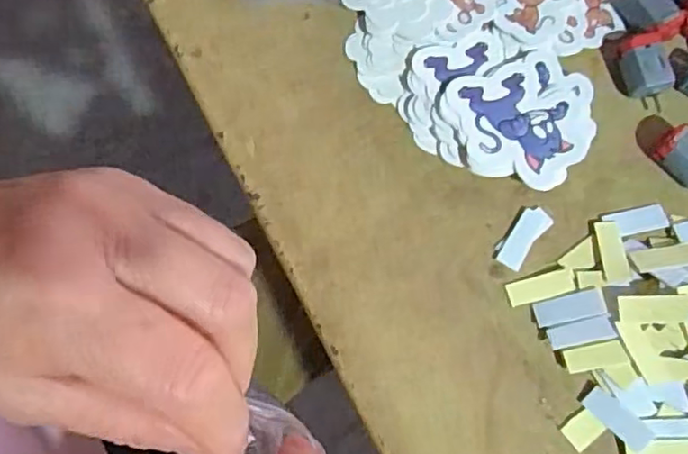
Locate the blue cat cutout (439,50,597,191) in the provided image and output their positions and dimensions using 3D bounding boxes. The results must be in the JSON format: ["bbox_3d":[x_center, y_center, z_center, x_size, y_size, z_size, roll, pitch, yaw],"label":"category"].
[{"bbox_3d":[0.083,-0.047,0.281,0.065,0.006,0.059,-24,77,-9],"label":"blue cat cutout"}]

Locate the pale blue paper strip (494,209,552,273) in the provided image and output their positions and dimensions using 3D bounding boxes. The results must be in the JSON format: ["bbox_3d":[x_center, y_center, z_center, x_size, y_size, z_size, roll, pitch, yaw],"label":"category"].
[{"bbox_3d":[0.079,0.004,0.275,0.013,0.004,0.030,38,79,10],"label":"pale blue paper strip"}]

